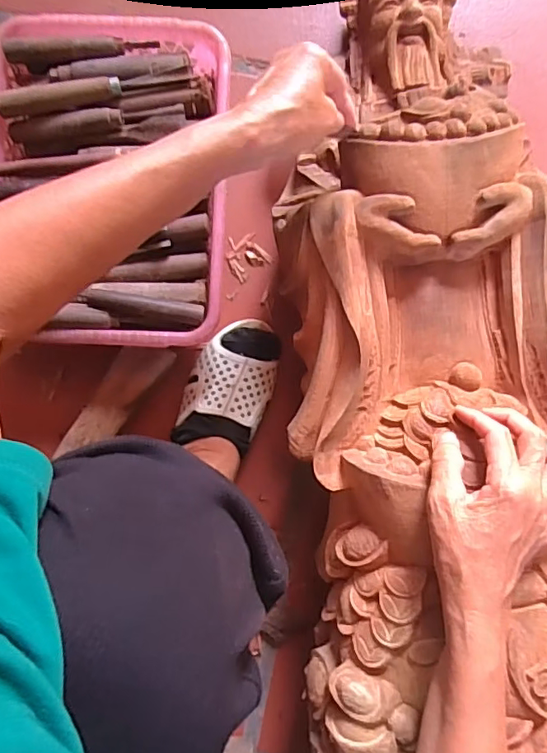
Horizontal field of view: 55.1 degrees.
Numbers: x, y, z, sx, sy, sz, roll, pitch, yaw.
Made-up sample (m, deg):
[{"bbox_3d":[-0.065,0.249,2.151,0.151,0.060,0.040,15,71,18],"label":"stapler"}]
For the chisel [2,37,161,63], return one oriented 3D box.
[{"bbox_3d":[-0.190,-0.324,0.519,0.143,0.022,0.020,-5,90,1],"label":"chisel"}]

